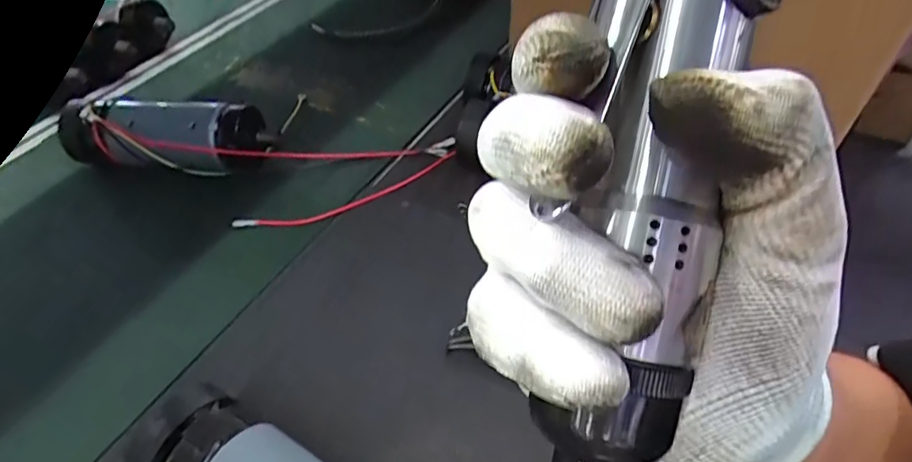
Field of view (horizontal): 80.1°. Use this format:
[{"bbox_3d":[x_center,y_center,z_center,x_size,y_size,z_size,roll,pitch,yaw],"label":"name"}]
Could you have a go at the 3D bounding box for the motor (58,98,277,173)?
[{"bbox_3d":[-0.320,-0.101,0.603,0.218,0.079,0.077,5,47,5],"label":"motor"}]

